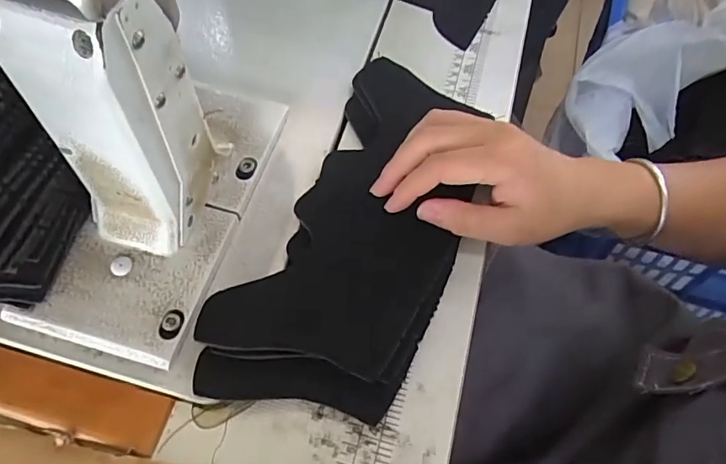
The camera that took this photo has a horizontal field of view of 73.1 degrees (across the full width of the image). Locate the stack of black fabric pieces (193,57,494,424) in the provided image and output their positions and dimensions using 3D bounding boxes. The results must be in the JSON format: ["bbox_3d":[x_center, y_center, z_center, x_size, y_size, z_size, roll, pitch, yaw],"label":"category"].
[{"bbox_3d":[-0.003,-0.014,0.307,0.122,0.027,0.246,13,64,11],"label":"stack of black fabric pieces"}]

